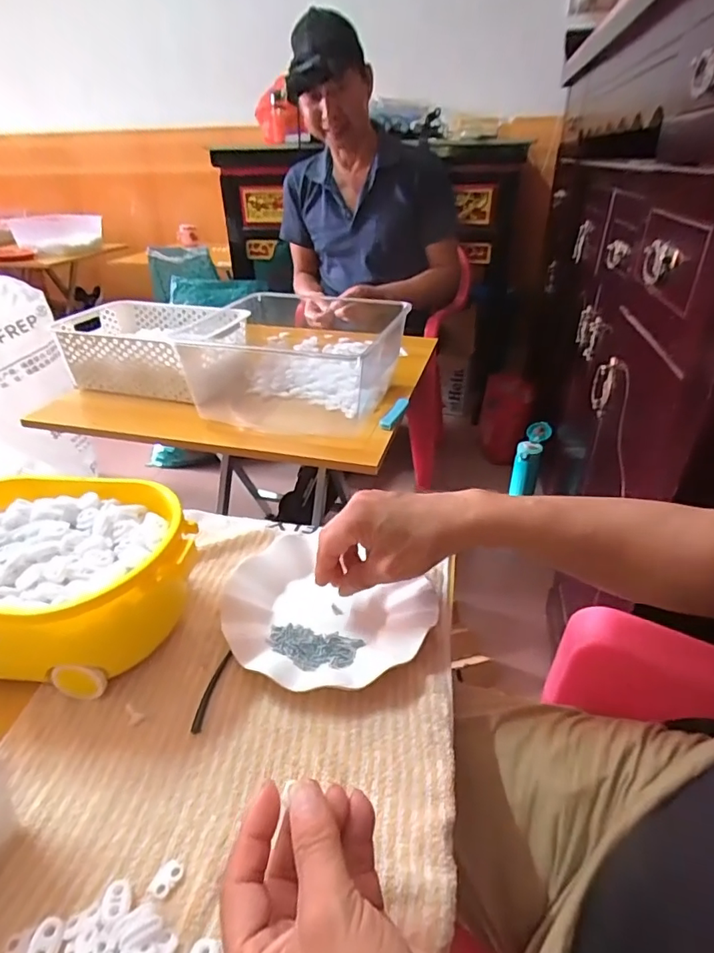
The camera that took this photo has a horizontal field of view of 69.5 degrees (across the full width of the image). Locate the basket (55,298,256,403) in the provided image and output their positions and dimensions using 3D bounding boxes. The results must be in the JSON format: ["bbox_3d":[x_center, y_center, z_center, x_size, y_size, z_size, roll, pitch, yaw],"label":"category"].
[{"bbox_3d":[-0.364,-0.227,0.937,0.302,0.117,0.202,11,34,18],"label":"basket"}]

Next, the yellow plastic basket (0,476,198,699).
[{"bbox_3d":[-0.256,0.090,0.432,0.231,0.105,0.161,3,32,6],"label":"yellow plastic basket"}]

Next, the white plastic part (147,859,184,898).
[{"bbox_3d":[-0.111,0.233,0.299,0.014,0.004,0.019,18,37,28],"label":"white plastic part"}]

